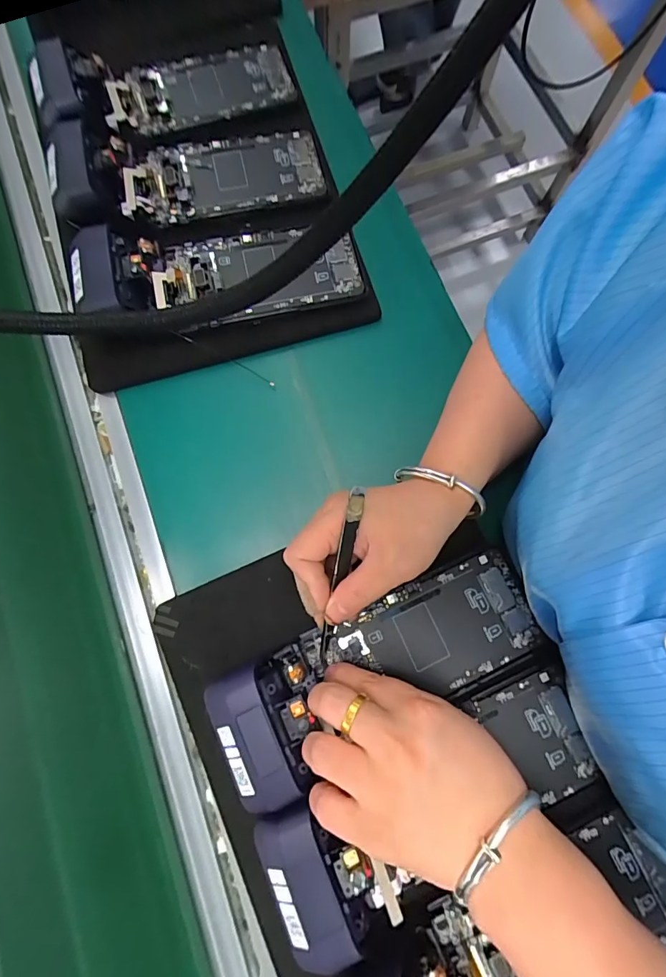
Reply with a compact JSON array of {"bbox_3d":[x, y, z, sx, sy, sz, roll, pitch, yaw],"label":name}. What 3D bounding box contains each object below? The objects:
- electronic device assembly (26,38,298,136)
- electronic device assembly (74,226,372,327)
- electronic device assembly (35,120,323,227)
[{"bbox_3d":[-0.155,-0.388,0.415,0.245,0.035,0.097,-23,78,-19],"label":"electronic device assembly"},{"bbox_3d":[-0.089,-0.181,0.354,0.227,0.052,0.091,-10,78,-2],"label":"electronic device assembly"},{"bbox_3d":[-0.125,-0.286,0.377,0.226,0.046,0.092,-15,78,-3],"label":"electronic device assembly"}]

